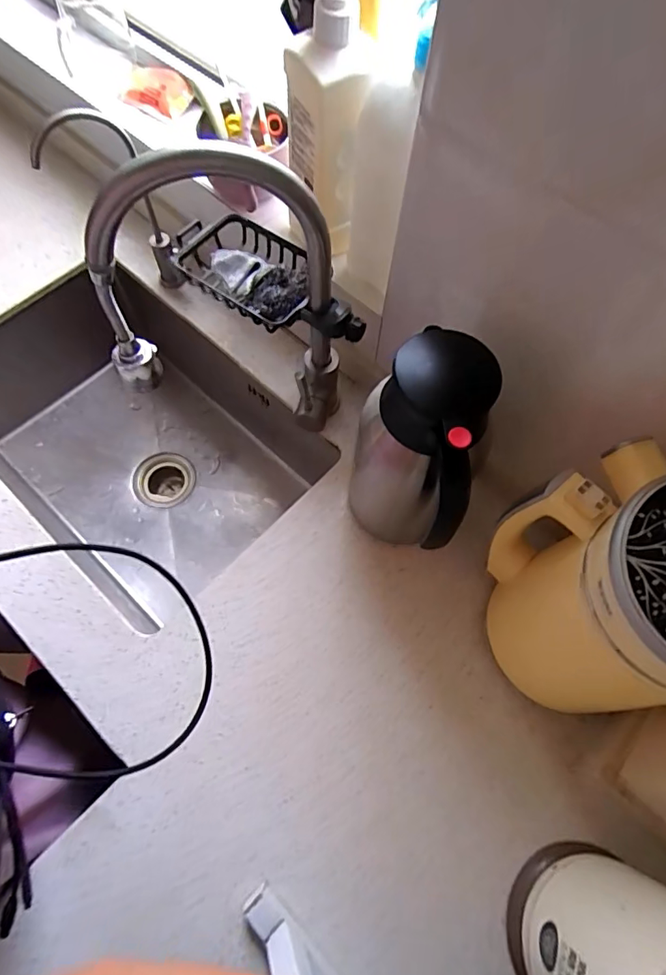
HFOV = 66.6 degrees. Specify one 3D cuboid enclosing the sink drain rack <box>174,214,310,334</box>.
[{"bbox_3d":[-0.102,-0.258,0.617,0.193,0.058,0.113,38,70,13],"label":"sink drain rack"}]

